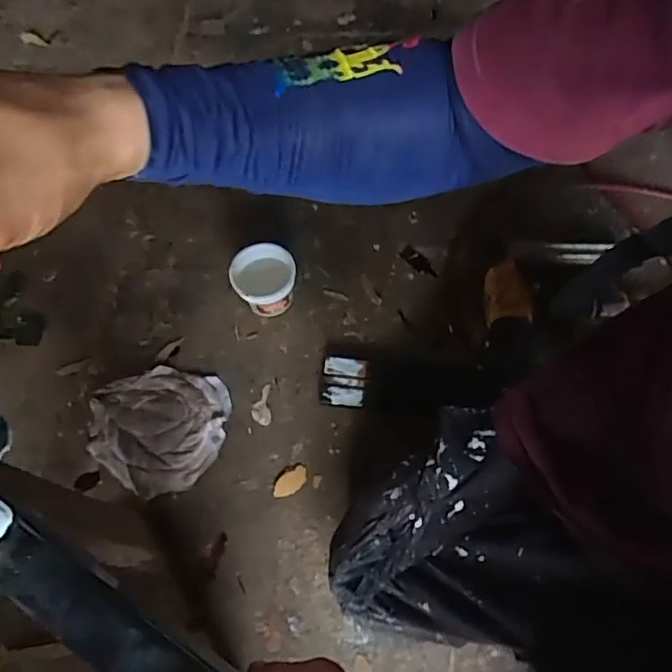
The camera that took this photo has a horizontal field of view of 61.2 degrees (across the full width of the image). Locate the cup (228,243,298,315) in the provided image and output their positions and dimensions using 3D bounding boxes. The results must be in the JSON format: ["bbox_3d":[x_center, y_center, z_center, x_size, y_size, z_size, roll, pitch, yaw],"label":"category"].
[{"bbox_3d":[-0.108,-0.083,0.865,0.093,0.074,0.097,-1,64,2],"label":"cup"}]

